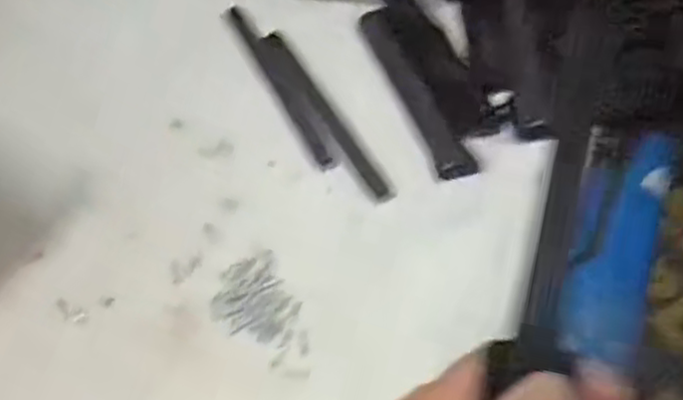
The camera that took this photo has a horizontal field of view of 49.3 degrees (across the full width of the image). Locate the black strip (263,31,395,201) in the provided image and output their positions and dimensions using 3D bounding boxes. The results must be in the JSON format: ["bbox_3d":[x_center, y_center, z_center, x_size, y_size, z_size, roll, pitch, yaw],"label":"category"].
[{"bbox_3d":[-0.010,-0.056,0.471,0.015,0.005,0.155,-21,57,-21],"label":"black strip"}]

